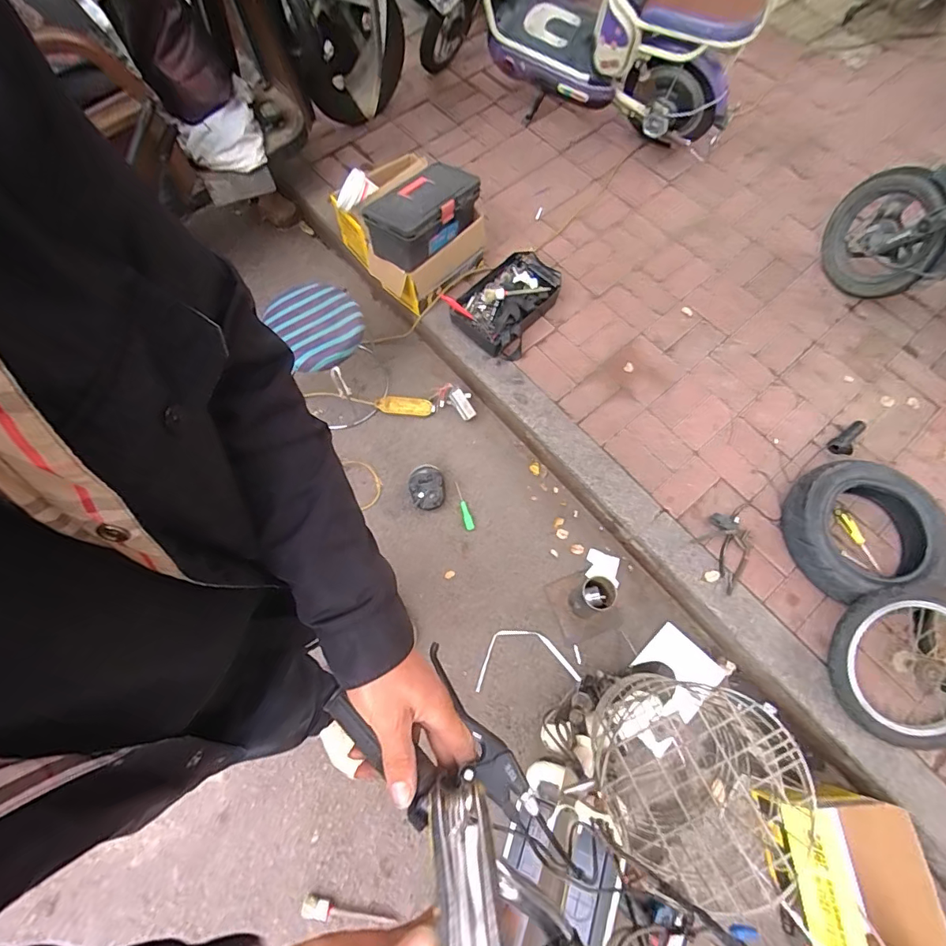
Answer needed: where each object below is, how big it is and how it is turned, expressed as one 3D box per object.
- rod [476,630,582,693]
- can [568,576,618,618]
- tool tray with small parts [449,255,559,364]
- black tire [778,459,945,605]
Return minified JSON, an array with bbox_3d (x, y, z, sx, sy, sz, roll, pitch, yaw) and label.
[{"bbox_3d":[0.148,0.526,1.350,0.287,0.015,0.151,-5,66,-3],"label":"rod"},{"bbox_3d":[0.329,0.347,1.308,0.106,0.196,0.092,-33,72,-13],"label":"can"},{"bbox_3d":[0.109,-0.569,1.578,0.272,0.088,0.371,28,73,12],"label":"tool tray with small parts"},{"bbox_3d":[1.041,0.156,1.266,0.382,0.115,0.363,-1,70,2],"label":"black tire"}]

